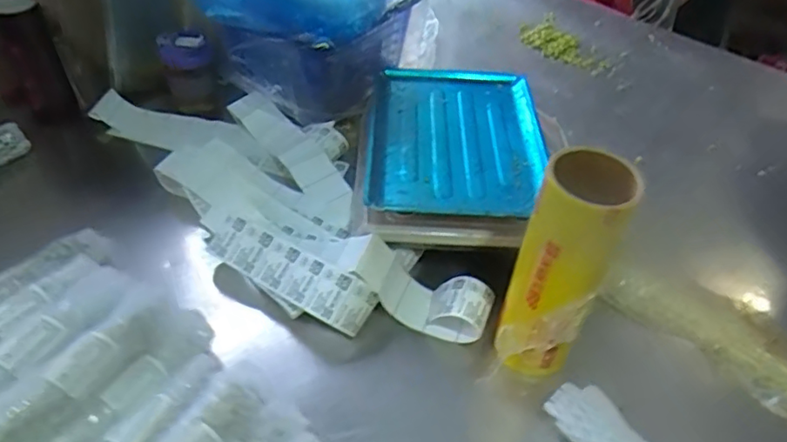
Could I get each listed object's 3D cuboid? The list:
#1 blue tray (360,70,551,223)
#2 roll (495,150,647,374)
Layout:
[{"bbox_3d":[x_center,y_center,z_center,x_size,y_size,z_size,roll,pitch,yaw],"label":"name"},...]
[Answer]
[{"bbox_3d":[0.084,-0.116,0.817,0.236,0.023,0.307,7,46,0],"label":"blue tray"},{"bbox_3d":[0.166,0.057,0.601,0.090,0.272,0.067,20,46,15],"label":"roll"}]

